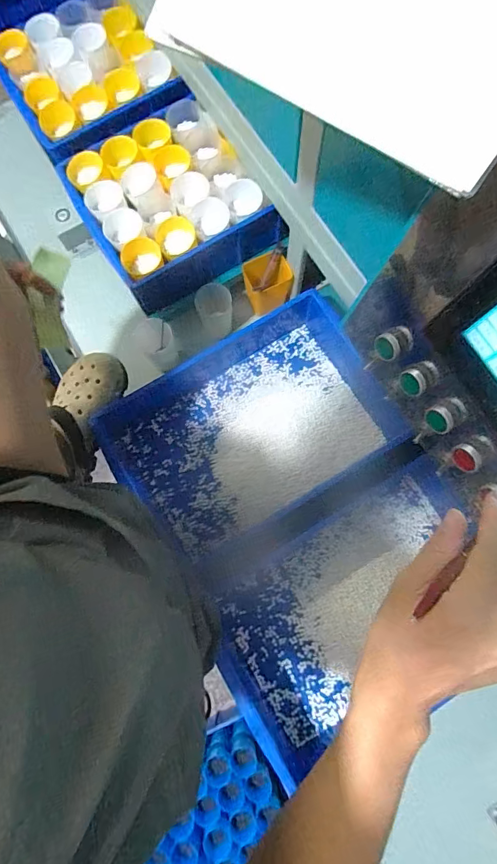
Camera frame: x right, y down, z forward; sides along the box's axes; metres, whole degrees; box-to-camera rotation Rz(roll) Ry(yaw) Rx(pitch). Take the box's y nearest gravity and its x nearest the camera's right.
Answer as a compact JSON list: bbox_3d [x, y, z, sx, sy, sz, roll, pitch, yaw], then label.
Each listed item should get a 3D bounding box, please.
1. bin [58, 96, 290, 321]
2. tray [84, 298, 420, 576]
[{"bbox_3d":[-0.139,-0.396,0.701,0.266,0.078,0.296,-33,80,-5],"label":"bin"},{"bbox_3d":[0.007,-0.005,0.654,0.442,0.080,0.296,-34,80,-5],"label":"tray"}]

